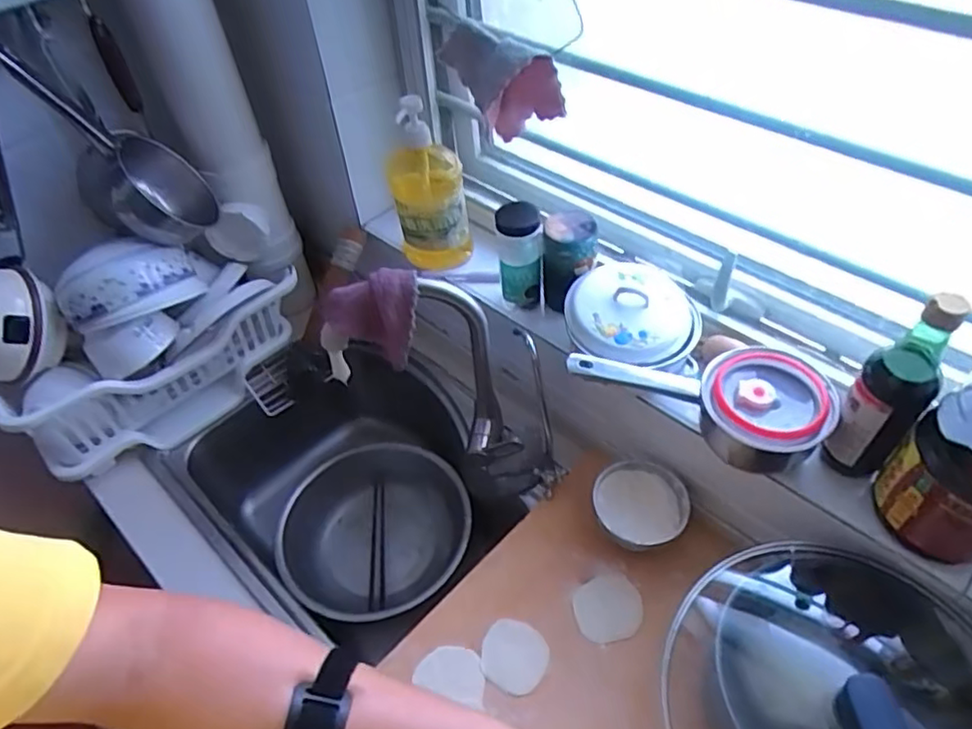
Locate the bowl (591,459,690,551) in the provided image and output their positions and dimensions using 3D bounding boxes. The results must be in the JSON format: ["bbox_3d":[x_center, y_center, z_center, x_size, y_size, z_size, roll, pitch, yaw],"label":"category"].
[{"bbox_3d":[0.197,0.179,0.818,0.115,0.046,0.128,1,48,5],"label":"bowl"}]

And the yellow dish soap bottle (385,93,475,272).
[{"bbox_3d":[-0.084,-0.257,0.918,0.103,0.276,0.105,-10,48,-5],"label":"yellow dish soap bottle"}]

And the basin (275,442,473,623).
[{"bbox_3d":[-0.192,0.280,1.089,0.305,0.095,0.290,-2,48,2],"label":"basin"}]

